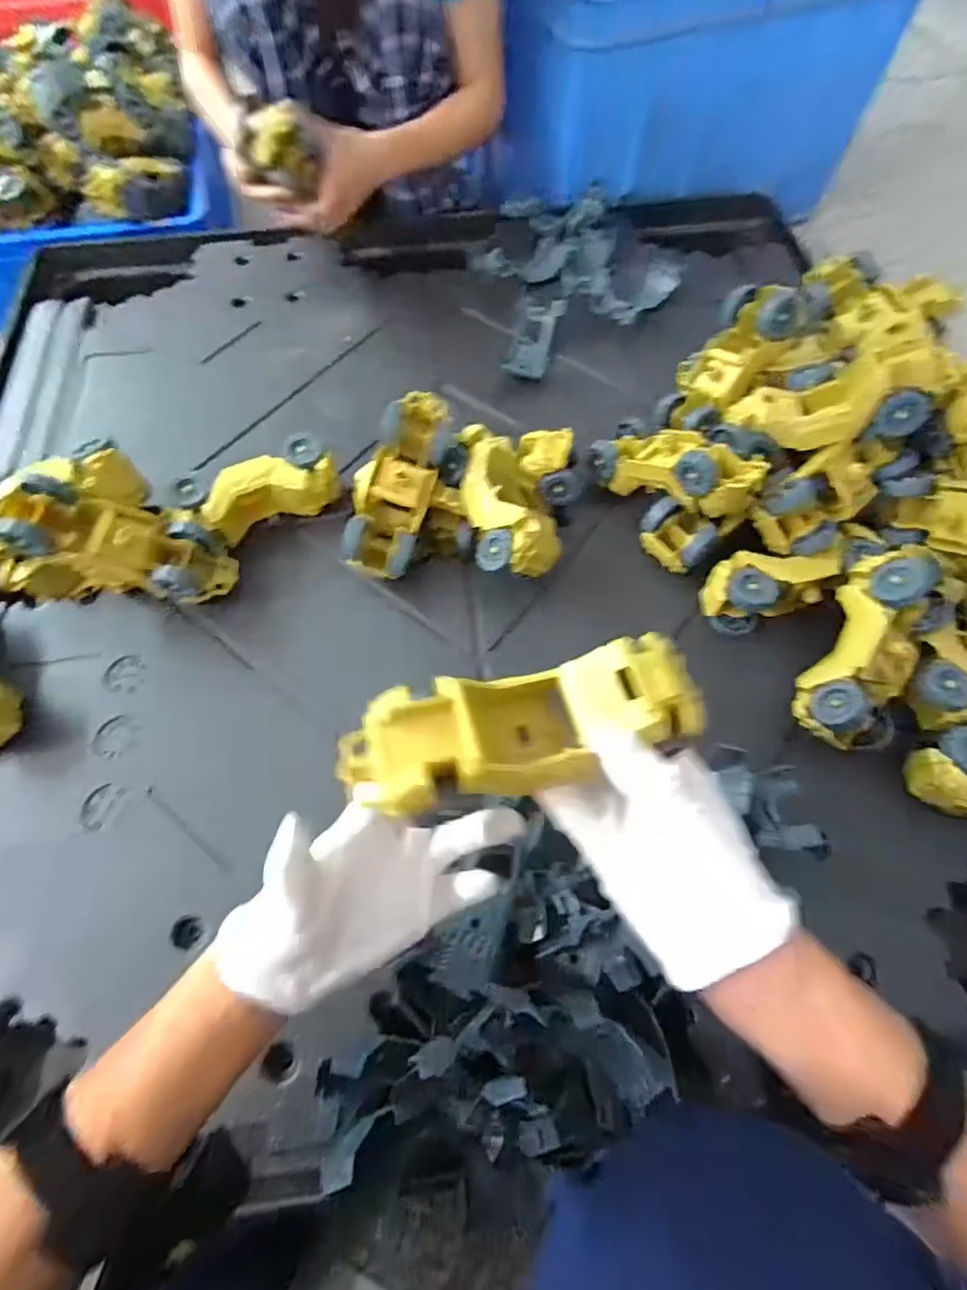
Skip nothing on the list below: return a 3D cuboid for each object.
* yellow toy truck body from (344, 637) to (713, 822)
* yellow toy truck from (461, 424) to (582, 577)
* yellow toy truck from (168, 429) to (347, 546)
[{"bbox_3d":[0.021,0.040,0.274,0.172,0.043,0.057,-13,65,-11],"label":"yellow toy truck body"},{"bbox_3d":[0.036,-0.133,0.557,0.117,0.074,0.160,-1,65,0],"label":"yellow toy truck"},{"bbox_3d":[-0.223,-0.144,0.562,0.161,0.059,0.068,-21,66,-10],"label":"yellow toy truck"}]

